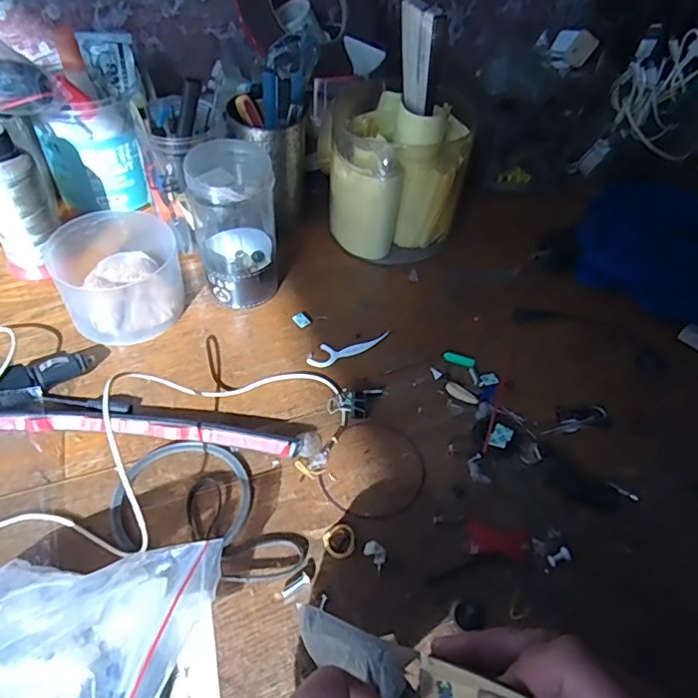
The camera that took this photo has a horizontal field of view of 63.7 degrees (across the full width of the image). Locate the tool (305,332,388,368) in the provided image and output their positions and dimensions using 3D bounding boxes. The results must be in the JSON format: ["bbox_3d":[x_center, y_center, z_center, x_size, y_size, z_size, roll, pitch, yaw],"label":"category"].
[{"bbox_3d":[0.000,-0.003,0.463,0.074,0.004,0.021,-22,52,-22],"label":"tool"}]

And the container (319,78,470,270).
[{"bbox_3d":[0.047,-0.174,0.545,0.125,0.129,0.134,8,47,4],"label":"container"}]

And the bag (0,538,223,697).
[{"bbox_3d":[-0.137,0.148,0.278,0.135,0.057,0.096,3,47,0],"label":"bag"}]

